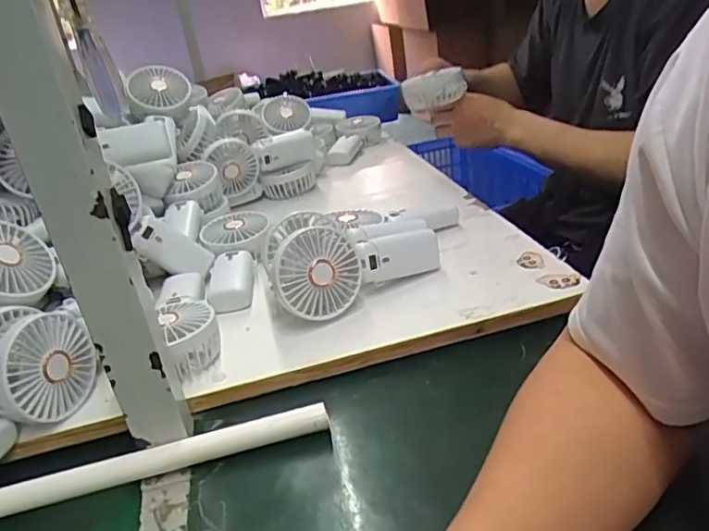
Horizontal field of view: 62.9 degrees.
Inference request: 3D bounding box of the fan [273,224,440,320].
[{"bbox_3d":[0.007,-0.005,0.588,0.186,0.087,0.036,-25,30,-26],"label":"fan"}]

